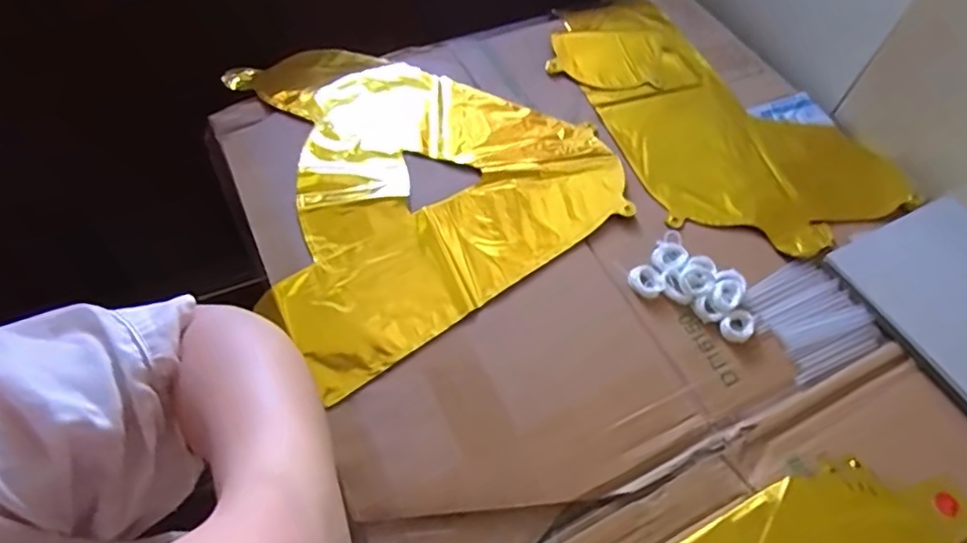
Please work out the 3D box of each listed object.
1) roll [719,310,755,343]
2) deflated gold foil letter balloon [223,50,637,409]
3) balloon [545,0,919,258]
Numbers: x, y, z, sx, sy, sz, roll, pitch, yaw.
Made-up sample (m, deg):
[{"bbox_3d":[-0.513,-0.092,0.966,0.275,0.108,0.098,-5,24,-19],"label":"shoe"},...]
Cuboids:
[{"bbox_3d":[0.197,0.042,0.450,0.029,0.008,0.023,-34,65,-22],"label":"roll"},{"bbox_3d":[-0.084,-0.110,0.528,0.314,0.007,0.348,-32,65,-21],"label":"deflated gold foil letter balloon"},{"bbox_3d":[0.217,-0.170,0.593,0.228,0.019,0.372,-22,62,-17],"label":"balloon"}]

